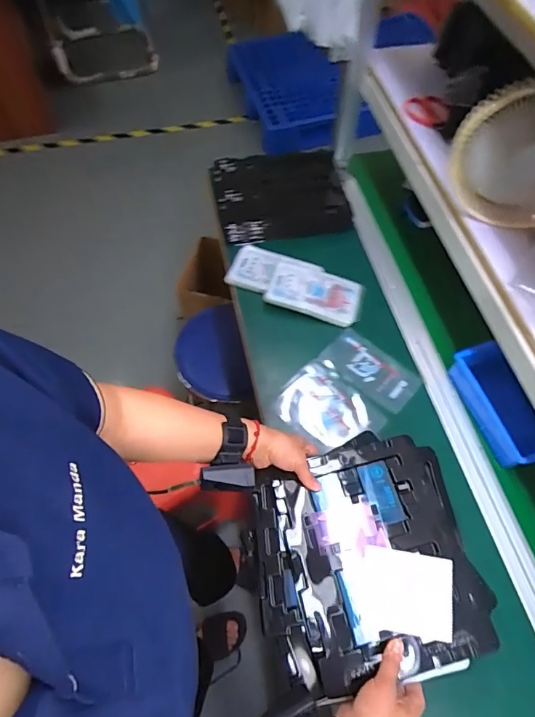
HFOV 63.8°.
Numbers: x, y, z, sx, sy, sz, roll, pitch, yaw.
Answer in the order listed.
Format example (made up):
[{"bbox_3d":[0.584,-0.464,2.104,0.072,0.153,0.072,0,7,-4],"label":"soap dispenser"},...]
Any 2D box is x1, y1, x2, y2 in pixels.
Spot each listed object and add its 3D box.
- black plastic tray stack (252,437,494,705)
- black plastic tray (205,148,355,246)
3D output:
[{"bbox_3d":[0.128,0.261,0.579,0.276,0.035,0.285,-12,62,-5],"label":"black plastic tray stack"},{"bbox_3d":[0.029,-0.367,0.963,0.283,0.090,0.203,-12,63,-5],"label":"black plastic tray"}]

